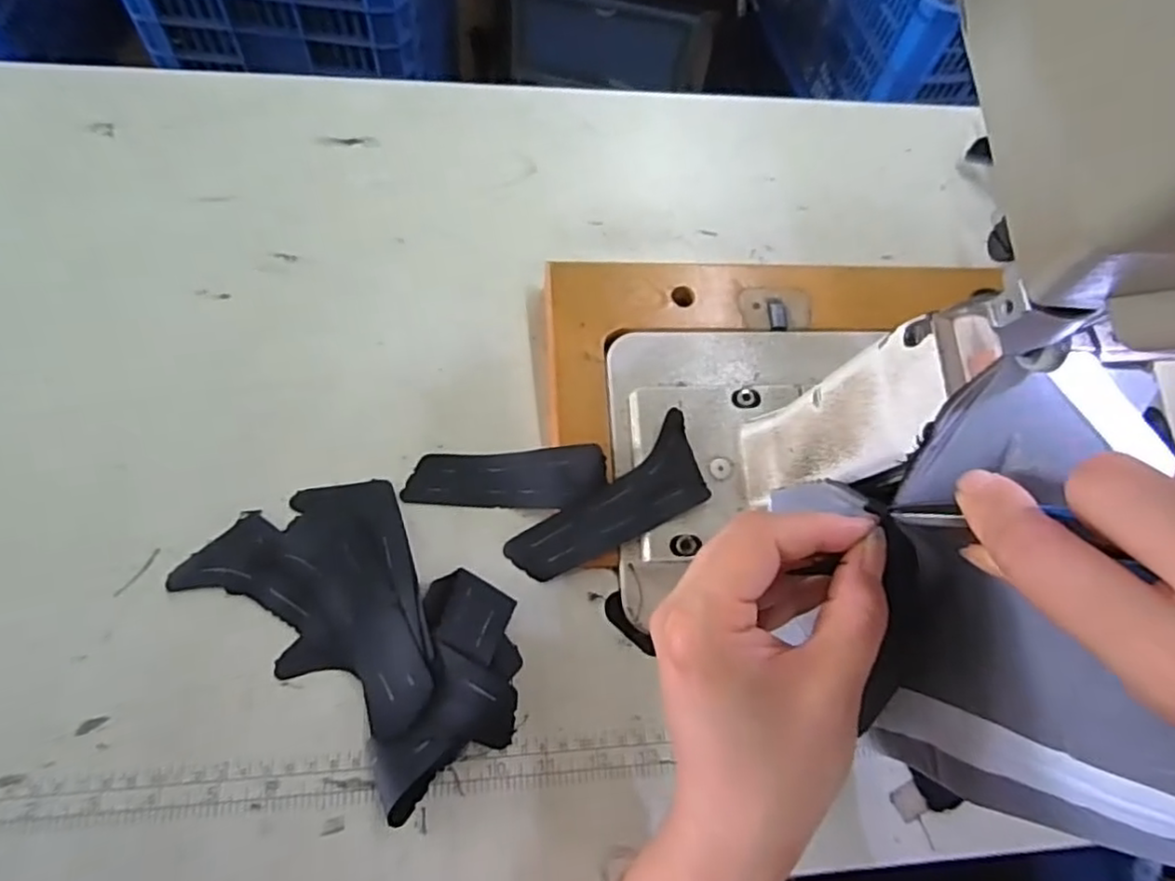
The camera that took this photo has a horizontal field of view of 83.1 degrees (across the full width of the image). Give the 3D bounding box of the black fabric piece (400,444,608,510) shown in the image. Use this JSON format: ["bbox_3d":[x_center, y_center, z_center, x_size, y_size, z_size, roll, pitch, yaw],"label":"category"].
[{"bbox_3d":[-0.046,0.022,0.379,0.111,0.006,0.034,-3,70,1],"label":"black fabric piece"}]

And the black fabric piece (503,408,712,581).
[{"bbox_3d":[0.016,0.039,0.369,0.119,0.008,0.046,-38,82,-5],"label":"black fabric piece"}]

